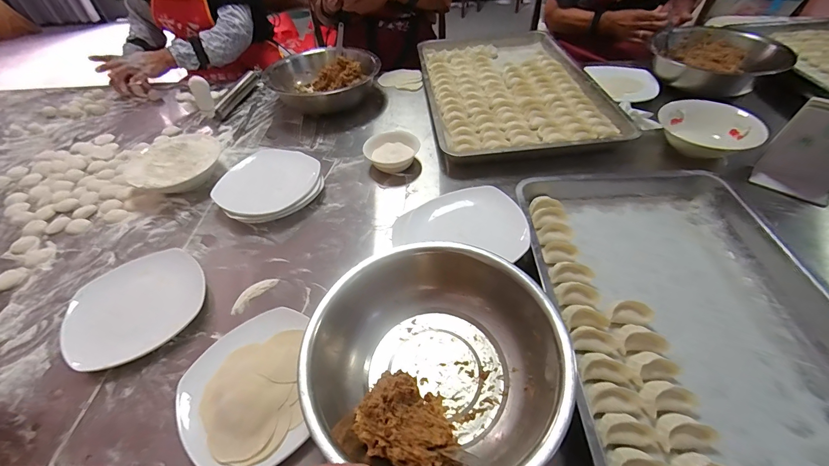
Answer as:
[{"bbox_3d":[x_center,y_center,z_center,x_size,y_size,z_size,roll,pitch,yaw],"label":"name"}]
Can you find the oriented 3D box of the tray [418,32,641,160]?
[{"bbox_3d":[0.224,-0.366,0.888,0.390,0.046,0.596,-6,47,-2],"label":"tray"}]

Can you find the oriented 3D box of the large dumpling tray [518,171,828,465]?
[{"bbox_3d":[0.344,0.094,0.450,0.337,0.048,0.488,-2,47,2],"label":"large dumpling tray"}]

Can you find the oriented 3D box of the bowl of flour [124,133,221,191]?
[{"bbox_3d":[-0.473,-0.137,0.707,0.162,0.065,0.162,-2,47,2],"label":"bowl of flour"}]

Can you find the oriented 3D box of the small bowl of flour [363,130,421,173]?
[{"bbox_3d":[-0.047,-0.167,0.720,0.107,0.041,0.096,-16,48,-10],"label":"small bowl of flour"}]

